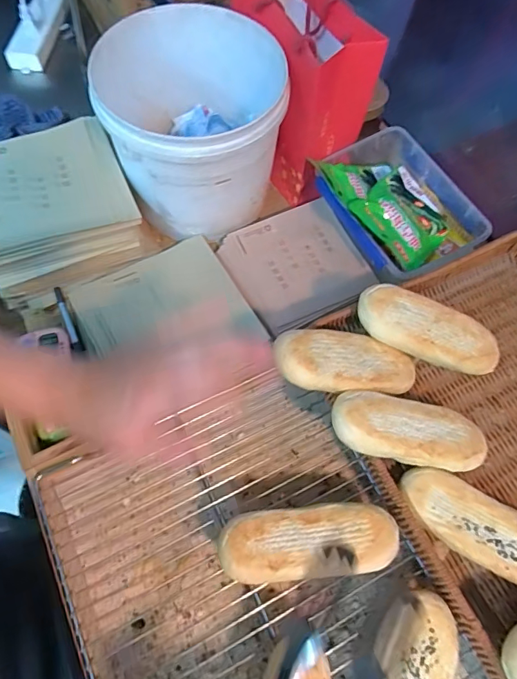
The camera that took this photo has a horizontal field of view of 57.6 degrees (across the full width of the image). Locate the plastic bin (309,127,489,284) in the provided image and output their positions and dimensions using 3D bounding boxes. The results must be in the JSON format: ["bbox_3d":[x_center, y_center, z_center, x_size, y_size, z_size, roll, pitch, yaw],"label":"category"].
[{"bbox_3d":[0.178,-0.174,0.618,0.169,0.072,0.209,-26,69,-14],"label":"plastic bin"}]

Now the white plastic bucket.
[{"bbox_3d":[-0.076,-0.254,0.585,0.215,0.175,0.204,-4,65,-4],"label":"white plastic bucket"}]

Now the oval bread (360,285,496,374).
[{"bbox_3d":[0.174,-0.010,0.480,0.156,0.026,0.056,21,65,-8],"label":"oval bread"}]

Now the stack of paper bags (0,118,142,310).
[{"bbox_3d":[-0.260,-0.159,0.584,0.195,0.081,0.188,-22,68,-12],"label":"stack of paper bags"}]

